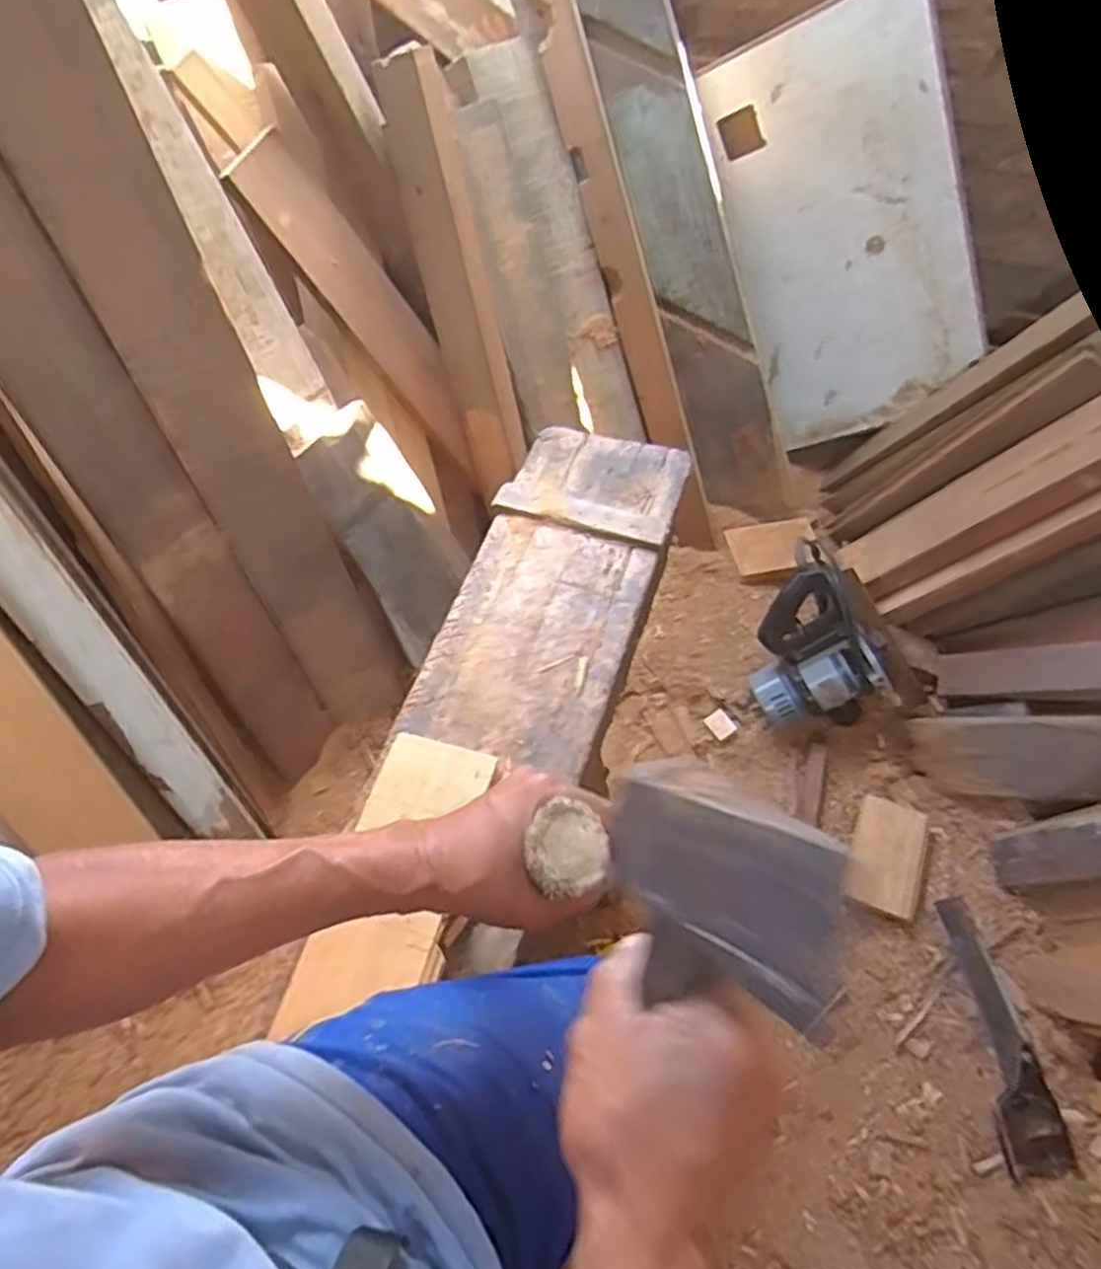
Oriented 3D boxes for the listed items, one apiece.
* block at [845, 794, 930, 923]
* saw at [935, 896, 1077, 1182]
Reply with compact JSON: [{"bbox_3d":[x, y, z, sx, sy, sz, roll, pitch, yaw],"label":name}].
[{"bbox_3d":[0.514,0.342,1.202,0.102,0.023,0.165,11,71,20],"label":"block"},{"bbox_3d":[0.620,0.548,1.096,0.079,0.049,0.347,-7,61,-2],"label":"saw"}]

